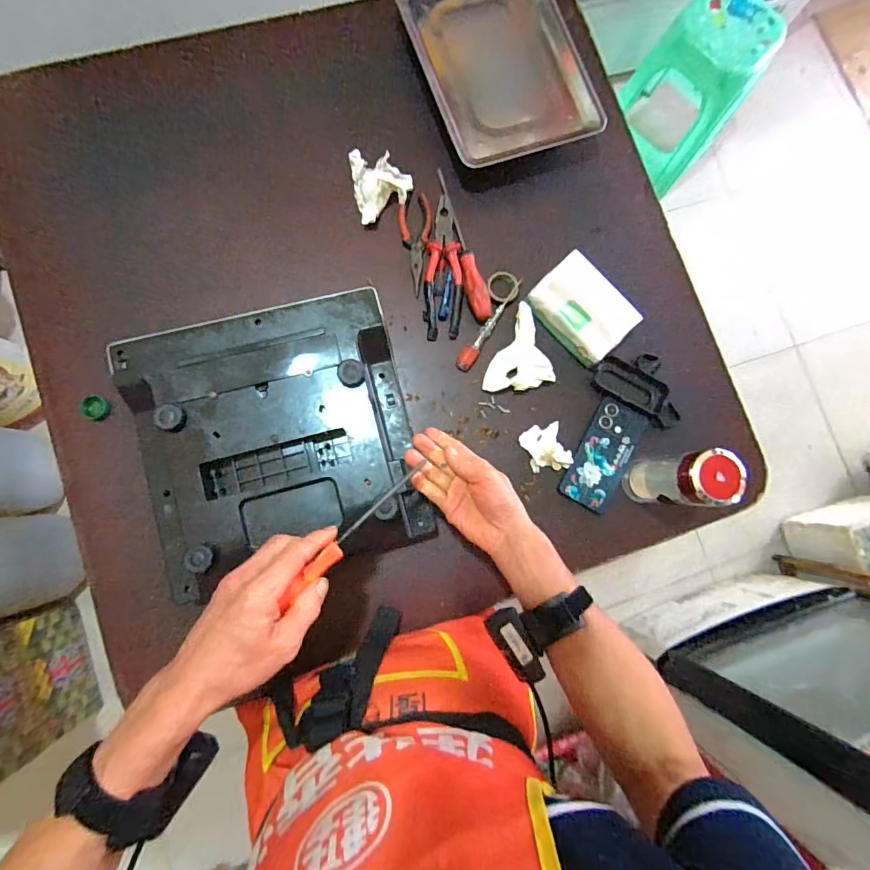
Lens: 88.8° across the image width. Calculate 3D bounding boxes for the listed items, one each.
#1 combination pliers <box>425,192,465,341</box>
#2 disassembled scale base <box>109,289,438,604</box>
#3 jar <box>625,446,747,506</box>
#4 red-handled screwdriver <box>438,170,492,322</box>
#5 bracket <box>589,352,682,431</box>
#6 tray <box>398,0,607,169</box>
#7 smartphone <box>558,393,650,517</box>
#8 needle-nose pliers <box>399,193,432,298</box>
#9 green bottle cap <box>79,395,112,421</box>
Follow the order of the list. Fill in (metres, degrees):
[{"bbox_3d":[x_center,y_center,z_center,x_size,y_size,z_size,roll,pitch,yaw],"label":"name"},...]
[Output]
[{"bbox_3d":[0.012,-0.247,0.658,0.054,0.024,0.208,-1,84,-5],"label":"combination pliers"},{"bbox_3d":[-0.197,0.009,0.572,0.330,0.091,0.314,-13,85,-6],"label":"disassembled scale base"},{"bbox_3d":[0.315,0.055,0.574,0.064,0.154,0.059,1,83,-5],"label":"jar"},{"bbox_3d":[0.038,-0.287,0.667,0.030,0.025,0.247,-16,85,-7],"label":"red-handled screwdriver"},{"bbox_3d":[0.312,-0.078,0.673,0.137,0.021,0.092,32,82,-1],"label":"bracket"},{"bbox_3d":[0.096,-0.577,0.677,0.236,0.029,0.329,-19,85,-7],"label":"tray"},{"bbox_3d":[0.249,0.028,0.652,0.074,0.009,0.161,29,82,-1],"label":"smartphone"},{"bbox_3d":[-0.030,-0.288,0.667,0.048,0.010,0.154,-1,83,-5],"label":"needle-nose pliers"},{"bbox_3d":[-0.460,-0.036,0.604,0.032,0.012,0.033,1,83,-5],"label":"green bottle cap"}]

